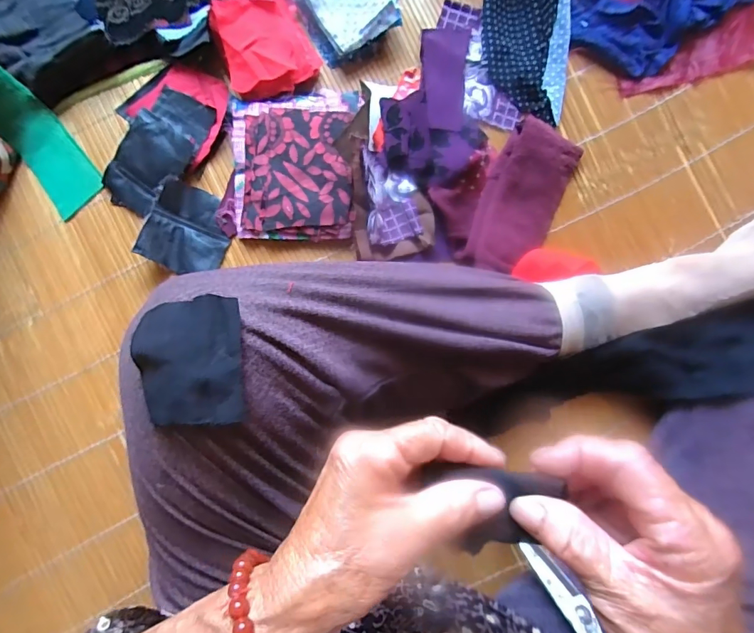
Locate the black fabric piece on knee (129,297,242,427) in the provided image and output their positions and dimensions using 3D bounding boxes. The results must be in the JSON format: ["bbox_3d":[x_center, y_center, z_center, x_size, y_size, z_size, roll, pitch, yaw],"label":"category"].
[{"bbox_3d":[-0.097,0.024,0.223,0.053,0.011,0.064,-7,83,-3],"label":"black fabric piece on knee"}]

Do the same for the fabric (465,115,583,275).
[{"bbox_3d":[0.134,-0.106,0.392,0.071,0.033,0.137,21,83,1],"label":"fabric"}]

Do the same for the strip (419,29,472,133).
[{"bbox_3d":[0.061,-0.220,0.393,0.043,0.008,0.097,4,88,-4],"label":"strip"}]

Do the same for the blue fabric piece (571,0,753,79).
[{"bbox_3d":[0.305,-0.304,0.405,0.251,0.037,0.095,-23,84,-5],"label":"blue fabric piece"}]

